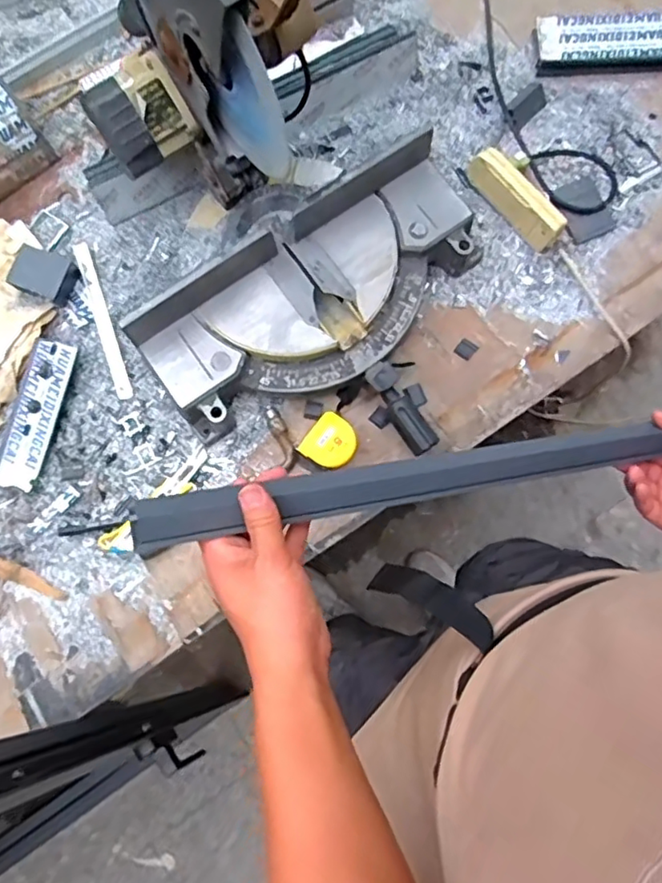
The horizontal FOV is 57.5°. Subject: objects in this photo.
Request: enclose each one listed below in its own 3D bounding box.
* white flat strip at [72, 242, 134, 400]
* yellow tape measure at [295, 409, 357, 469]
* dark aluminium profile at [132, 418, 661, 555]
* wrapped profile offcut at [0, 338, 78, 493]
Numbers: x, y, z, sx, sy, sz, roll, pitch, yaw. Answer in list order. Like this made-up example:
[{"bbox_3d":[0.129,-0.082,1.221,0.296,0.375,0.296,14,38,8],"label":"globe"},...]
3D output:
[{"bbox_3d":[-0.327,-0.174,0.864,0.027,0.004,0.240,-21,82,1],"label":"white flat strip"},{"bbox_3d":[0.000,0.002,0.806,0.062,0.034,0.068,39,82,7],"label":"yellow tape measure"},{"bbox_3d":[0.147,0.021,0.553,0.621,0.021,0.038,-8,79,-21],"label":"dark aluminium profile"},{"bbox_3d":[-0.407,-0.038,0.831,0.057,0.025,0.205,16,80,4],"label":"wrapped profile offcut"}]

